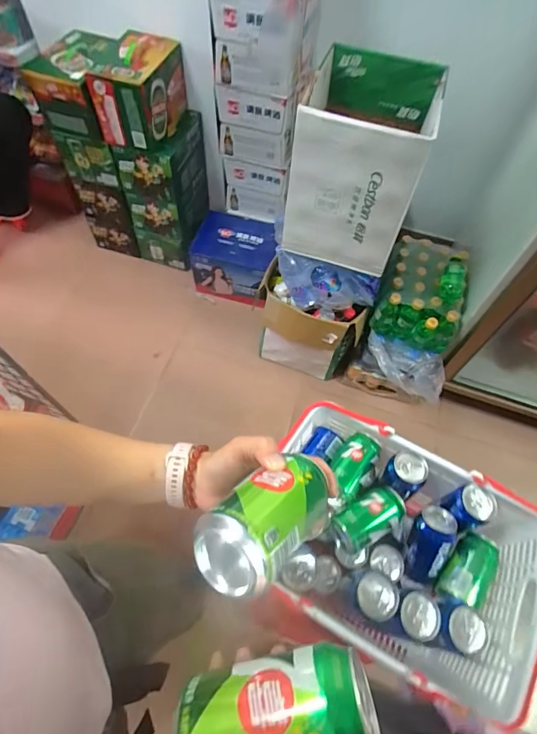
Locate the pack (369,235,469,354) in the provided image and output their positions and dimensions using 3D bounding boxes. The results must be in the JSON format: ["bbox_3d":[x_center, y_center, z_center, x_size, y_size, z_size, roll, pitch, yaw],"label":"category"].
[{"bbox_3d":[0.482,-0.238,1.261,0.242,0.204,0.302,20,62,8],"label":"pack"}]

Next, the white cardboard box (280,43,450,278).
[{"bbox_3d":[0.224,-0.509,1.002,0.267,0.340,0.351,17,62,7],"label":"white cardboard box"}]

